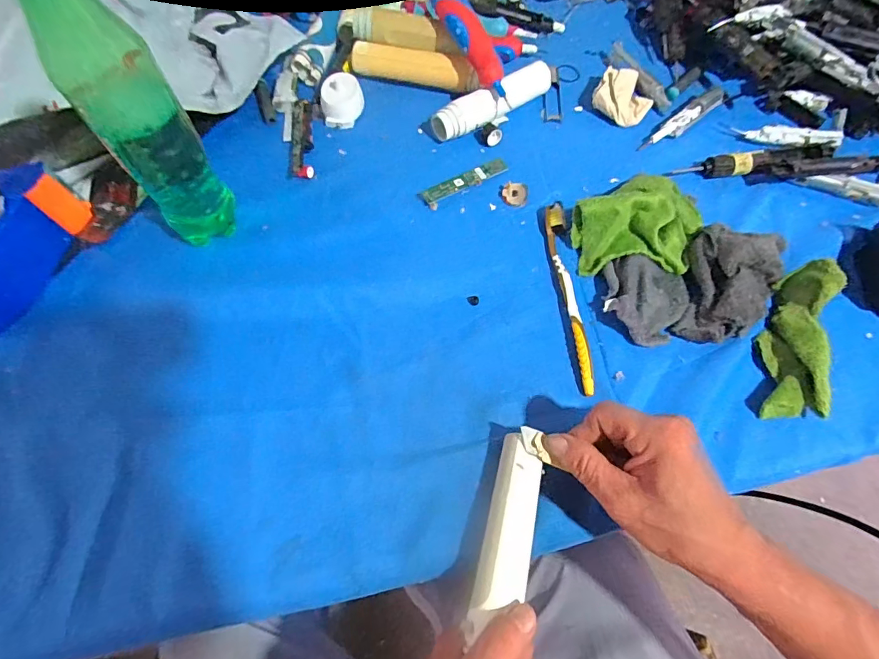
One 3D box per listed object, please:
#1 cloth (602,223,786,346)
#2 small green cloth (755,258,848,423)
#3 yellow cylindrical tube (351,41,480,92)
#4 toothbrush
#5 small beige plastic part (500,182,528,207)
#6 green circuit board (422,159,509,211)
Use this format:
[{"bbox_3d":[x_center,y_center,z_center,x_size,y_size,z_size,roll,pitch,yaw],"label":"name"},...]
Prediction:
[{"bbox_3d":[0.220,-0.038,0.388,0.156,0.039,0.097,-19,68,-9],"label":"cloth"},{"bbox_3d":[0.288,0.009,0.364,0.041,0.035,0.127,15,80,6],"label":"small green cloth"},{"bbox_3d":[-0.027,-0.291,0.509,0.143,0.032,0.024,14,67,5],"label":"yellow cylindrical tube"},{"bbox_3d":[0.113,-0.033,0.399,0.016,0.014,0.182,-2,66,-2],"label":"toothbrush"},{"bbox_3d":[0.073,-0.134,0.450,0.026,0.006,0.023,19,67,7],"label":"small beige plastic part"},{"bbox_3d":[0.026,-0.150,0.456,0.095,0.012,0.021,-33,71,-14],"label":"green circuit board"}]

